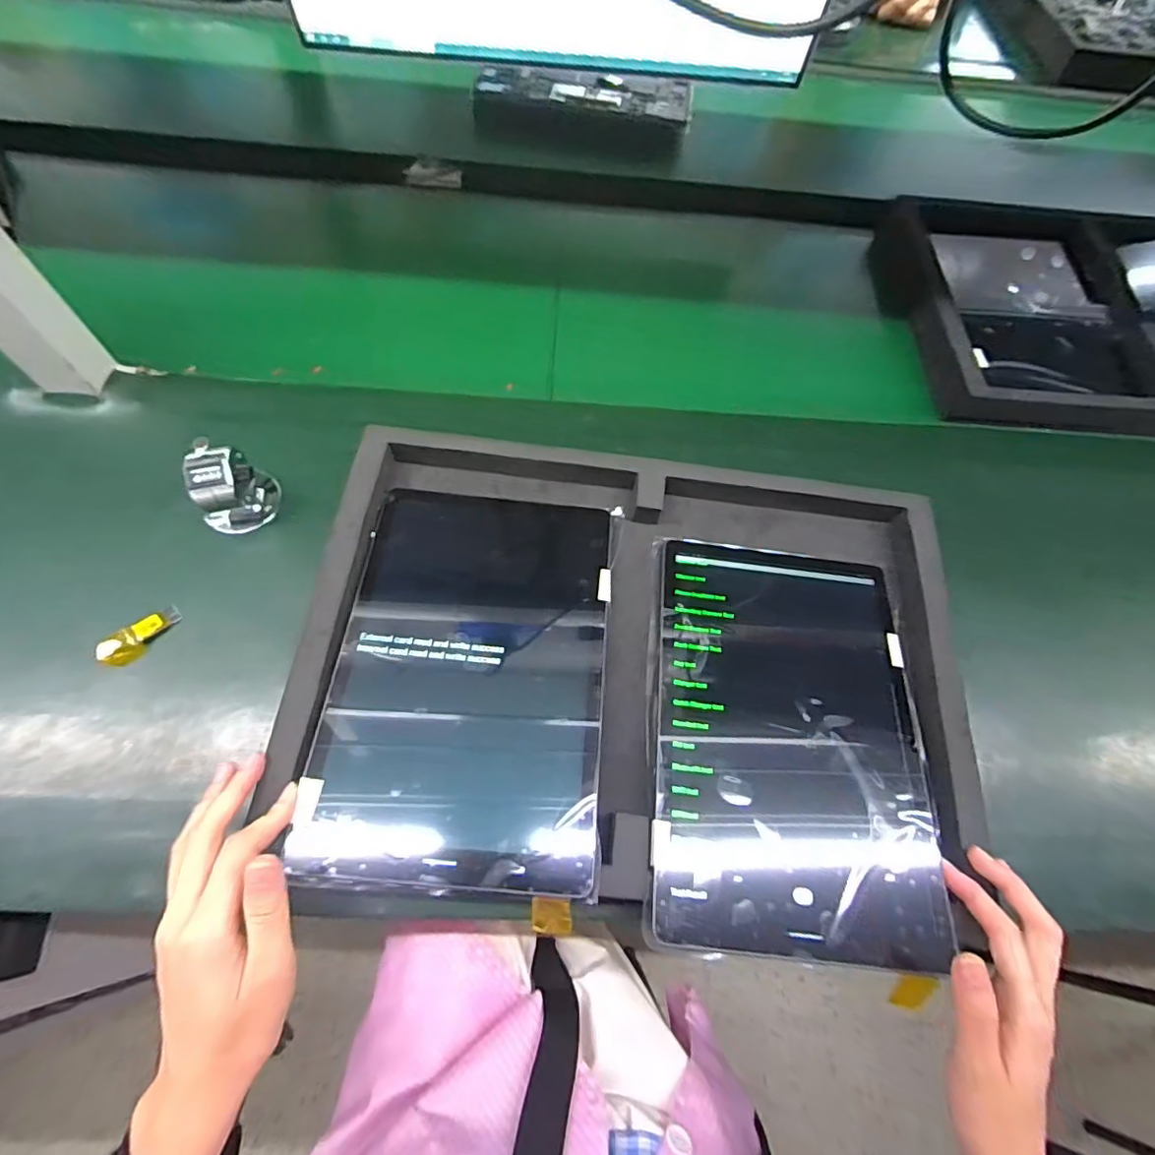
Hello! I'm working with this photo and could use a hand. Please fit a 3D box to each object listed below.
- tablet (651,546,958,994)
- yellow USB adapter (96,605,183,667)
[{"bbox_3d":[0.138,0.095,0.370,0.171,0.005,0.260,8,60,-2],"label":"tablet"},{"bbox_3d":[-0.296,0.041,0.385,0.053,0.013,0.017,-37,73,-19],"label":"yellow USB adapter"}]

